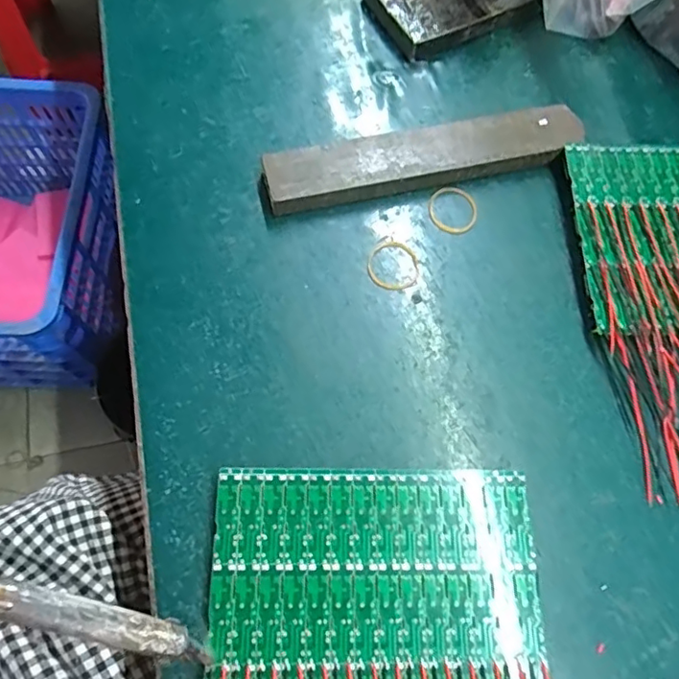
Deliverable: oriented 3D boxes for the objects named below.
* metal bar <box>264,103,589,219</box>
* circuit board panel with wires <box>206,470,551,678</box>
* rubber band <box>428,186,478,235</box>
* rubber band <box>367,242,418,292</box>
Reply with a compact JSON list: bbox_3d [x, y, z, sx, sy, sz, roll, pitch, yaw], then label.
[{"bbox_3d":[0.053,-0.113,0.349,0.197,0.019,0.035,-13,70,-7],"label":"metal bar"},{"bbox_3d":[0.022,0.165,0.243,0.146,0.014,0.210,-3,69,-4],"label":"circuit board panel with wires"},{"bbox_3d":[0.070,-0.080,0.346,0.029,0.004,0.033,1,69,-2],"label":"rubber band"},{"bbox_3d":[0.031,-0.044,0.331,0.030,0.004,0.033,1,69,-2],"label":"rubber band"}]

